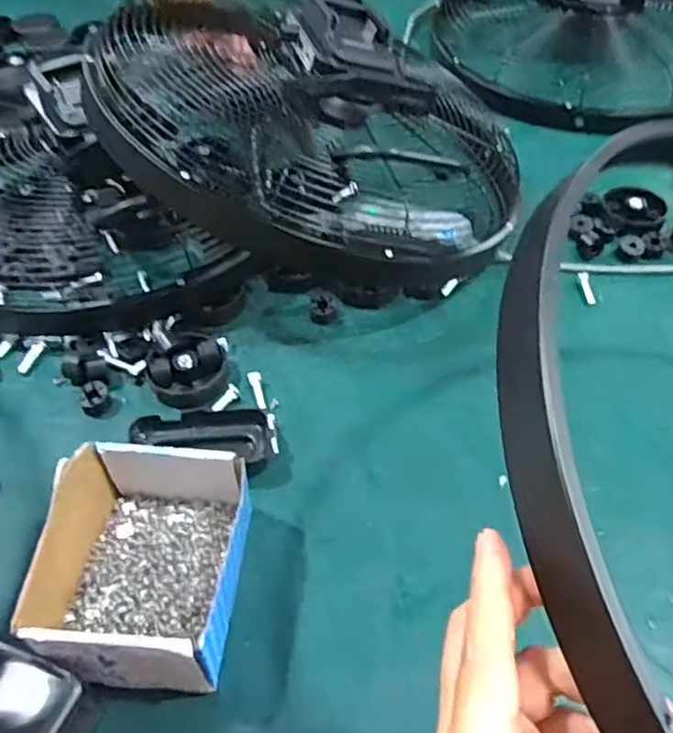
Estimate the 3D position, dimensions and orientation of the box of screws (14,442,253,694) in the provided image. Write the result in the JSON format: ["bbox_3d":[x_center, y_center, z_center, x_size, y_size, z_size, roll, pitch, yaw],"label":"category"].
[{"bbox_3d":[-0.124,0.123,0.436,0.114,0.074,0.153,3,50,3],"label":"box of screws"}]

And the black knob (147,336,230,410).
[{"bbox_3d":[-0.125,0.002,0.563,0.066,0.028,0.077,-14,51,-11],"label":"black knob"}]

